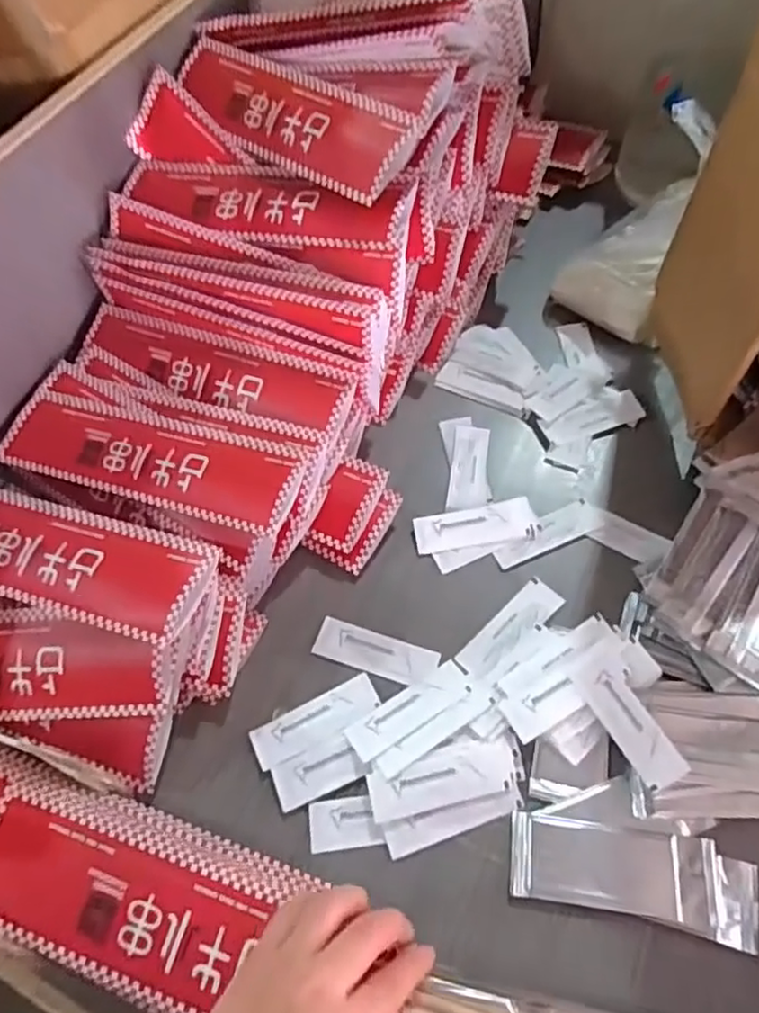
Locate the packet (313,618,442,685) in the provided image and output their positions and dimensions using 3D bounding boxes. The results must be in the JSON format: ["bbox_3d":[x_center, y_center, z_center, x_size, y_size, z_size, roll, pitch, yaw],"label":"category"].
[{"bbox_3d":[-0.003,0.108,0.479,0.091,0.005,0.030,16,63,12],"label":"packet"}]

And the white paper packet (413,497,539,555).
[{"bbox_3d":[0.077,0.015,0.521,0.097,0.006,0.034,-9,71,-1],"label":"white paper packet"}]

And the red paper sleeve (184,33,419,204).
[{"bbox_3d":[-0.083,-0.329,0.537,0.265,0.013,0.070,38,98,26],"label":"red paper sleeve"}]

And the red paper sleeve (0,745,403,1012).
[{"bbox_3d":[-0.137,0.239,0.392,0.313,0.034,0.090,15,62,11],"label":"red paper sleeve"}]

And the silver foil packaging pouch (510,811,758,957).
[{"bbox_3d":[0.156,0.226,0.396,0.145,0.005,0.051,9,61,9],"label":"silver foil packaging pouch"}]

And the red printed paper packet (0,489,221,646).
[{"bbox_3d":[-0.246,0.031,0.462,0.275,0.016,0.073,13,67,20],"label":"red printed paper packet"}]

